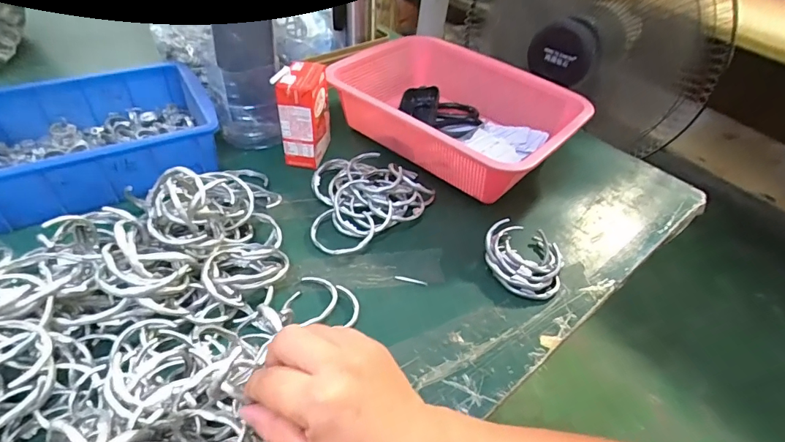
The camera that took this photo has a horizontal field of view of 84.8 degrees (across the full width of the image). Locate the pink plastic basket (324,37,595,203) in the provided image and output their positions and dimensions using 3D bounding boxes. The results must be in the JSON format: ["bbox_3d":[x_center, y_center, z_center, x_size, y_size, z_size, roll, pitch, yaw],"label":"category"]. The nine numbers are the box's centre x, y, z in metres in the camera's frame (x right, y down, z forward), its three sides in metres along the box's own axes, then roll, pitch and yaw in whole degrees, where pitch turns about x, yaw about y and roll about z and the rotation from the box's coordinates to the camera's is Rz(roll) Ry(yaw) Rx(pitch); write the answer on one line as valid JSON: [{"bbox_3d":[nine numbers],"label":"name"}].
[{"bbox_3d":[0.082,-0.145,0.576,0.307,0.080,0.218,30,48,22],"label":"pink plastic basket"}]

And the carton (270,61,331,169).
[{"bbox_3d":[-0.107,-0.126,0.522,0.049,0.117,0.068,13,44,5],"label":"carton"}]

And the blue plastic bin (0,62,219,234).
[{"bbox_3d":[-0.336,-0.098,0.489,0.236,0.066,0.170,-18,49,-25],"label":"blue plastic bin"}]

